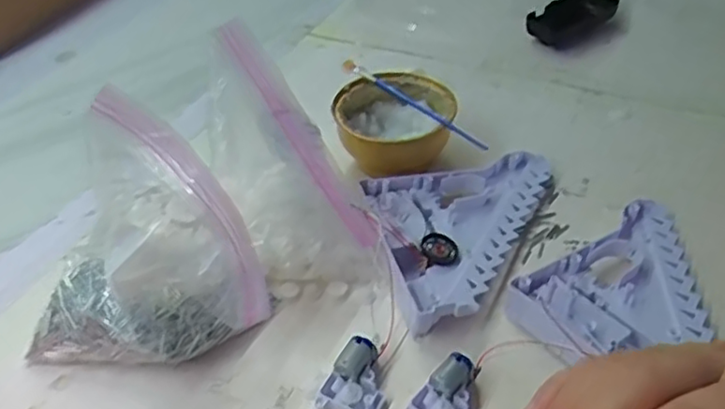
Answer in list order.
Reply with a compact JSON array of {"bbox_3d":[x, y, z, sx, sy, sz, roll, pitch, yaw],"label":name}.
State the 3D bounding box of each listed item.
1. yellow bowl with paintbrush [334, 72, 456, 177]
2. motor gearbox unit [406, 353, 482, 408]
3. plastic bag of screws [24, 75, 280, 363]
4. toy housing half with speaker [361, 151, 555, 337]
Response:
[{"bbox_3d":[0.026,-0.061,0.564,0.097,0.056,0.102,-1,42,1],"label":"yellow bowl with paintbrush"},{"bbox_3d":[0.053,0.113,0.389,0.035,0.019,0.047,28,50,30],"label":"motor gearbox unit"},{"bbox_3d":[-0.142,0.029,0.406,0.146,0.145,0.089,-15,43,-14],"label":"plastic bag of screws"},{"bbox_3d":[0.087,0.020,0.484,0.153,0.032,0.131,-14,43,-13],"label":"toy housing half with speaker"}]

